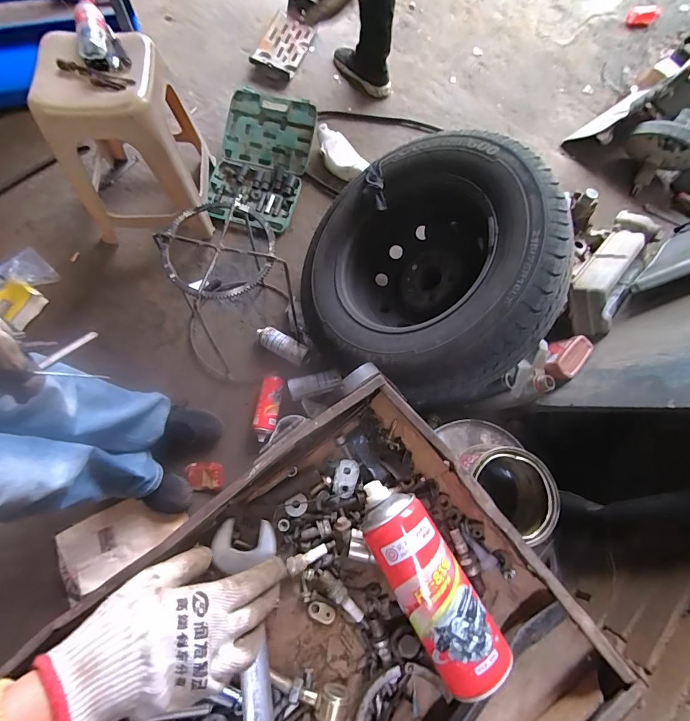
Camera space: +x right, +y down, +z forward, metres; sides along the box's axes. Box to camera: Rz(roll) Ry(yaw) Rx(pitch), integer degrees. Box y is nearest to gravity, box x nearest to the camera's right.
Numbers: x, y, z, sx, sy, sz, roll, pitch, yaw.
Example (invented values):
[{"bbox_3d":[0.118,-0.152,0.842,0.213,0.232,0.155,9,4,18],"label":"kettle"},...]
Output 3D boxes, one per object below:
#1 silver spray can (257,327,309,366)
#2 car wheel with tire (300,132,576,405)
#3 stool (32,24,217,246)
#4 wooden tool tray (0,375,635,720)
[{"bbox_3d":[-0.196,-0.048,1.176,0.178,0.055,0.070,28,74,8],"label":"silver spray can"},{"bbox_3d":[0.203,-0.257,1.028,0.668,0.233,0.677,-15,70,28],"label":"car wheel with tire"},{"bbox_3d":[-0.635,-0.611,1.093,0.367,0.460,0.332,-7,73,-4],"label":"stool"},{"bbox_3d":[-0.135,0.362,0.315,0.716,0.077,0.348,-38,77,-12],"label":"wooden tool tray"}]

